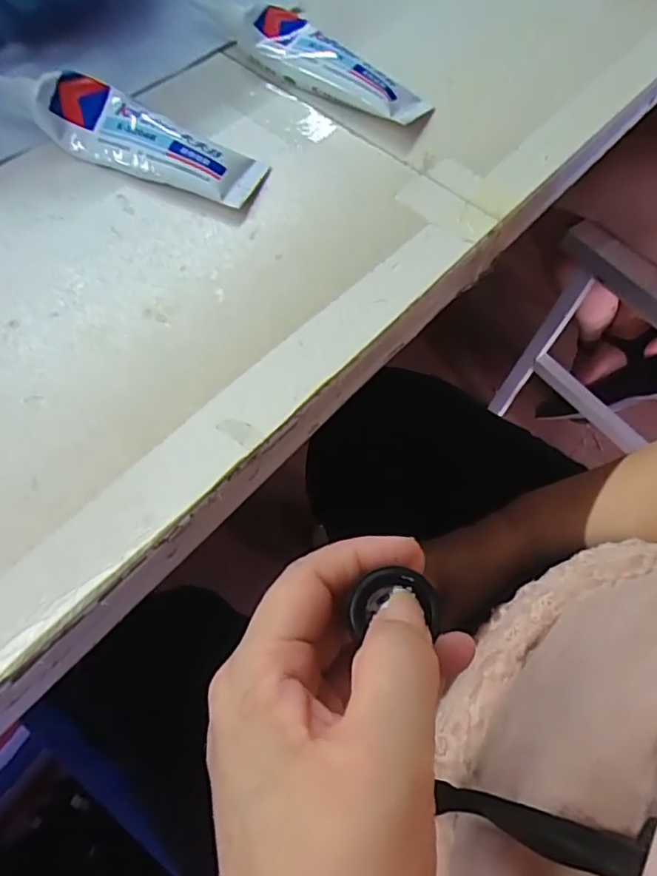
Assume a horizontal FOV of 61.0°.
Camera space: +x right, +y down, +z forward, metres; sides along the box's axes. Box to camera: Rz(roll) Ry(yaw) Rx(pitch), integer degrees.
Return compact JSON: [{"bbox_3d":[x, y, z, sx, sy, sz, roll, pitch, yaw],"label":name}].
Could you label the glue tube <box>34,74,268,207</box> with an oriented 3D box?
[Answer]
[{"bbox_3d":[-0.084,-0.141,0.261,0.104,0.023,0.034,20,62,7],"label":"glue tube"}]

